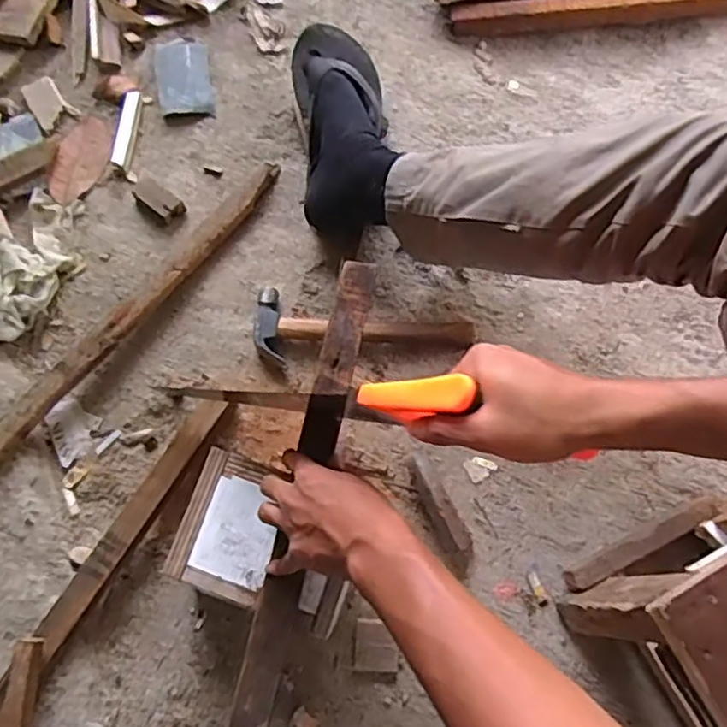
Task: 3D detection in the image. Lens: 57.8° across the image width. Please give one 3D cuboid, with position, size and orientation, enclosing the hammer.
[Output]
[{"bbox_3d":[-0.001,-0.030,0.745,0.244,0.029,0.078,9,72,2],"label":"hammer"}]

